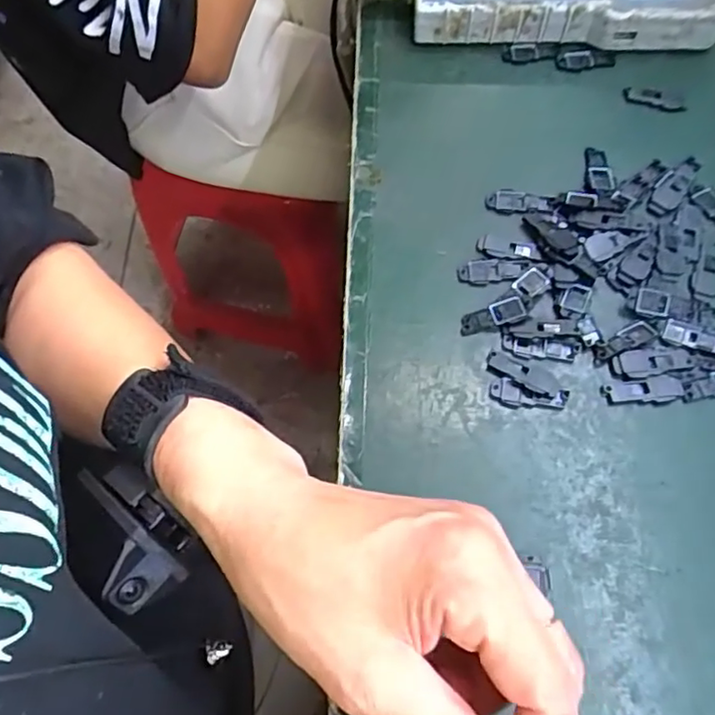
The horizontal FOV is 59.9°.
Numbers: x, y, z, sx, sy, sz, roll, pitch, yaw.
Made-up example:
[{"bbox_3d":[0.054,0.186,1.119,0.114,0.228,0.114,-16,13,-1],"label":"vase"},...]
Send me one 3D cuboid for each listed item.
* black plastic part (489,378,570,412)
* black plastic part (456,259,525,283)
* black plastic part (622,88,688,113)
[{"bbox_3d":[0.091,0.021,0.329,0.040,0.004,0.015,12,68,7],"label":"black plastic part"},{"bbox_3d":[0.077,-0.051,0.360,0.038,0.004,0.014,-2,67,1],"label":"black plastic part"},{"bbox_3d":[0.195,-0.170,0.408,0.040,0.004,0.015,14,66,9],"label":"black plastic part"}]

